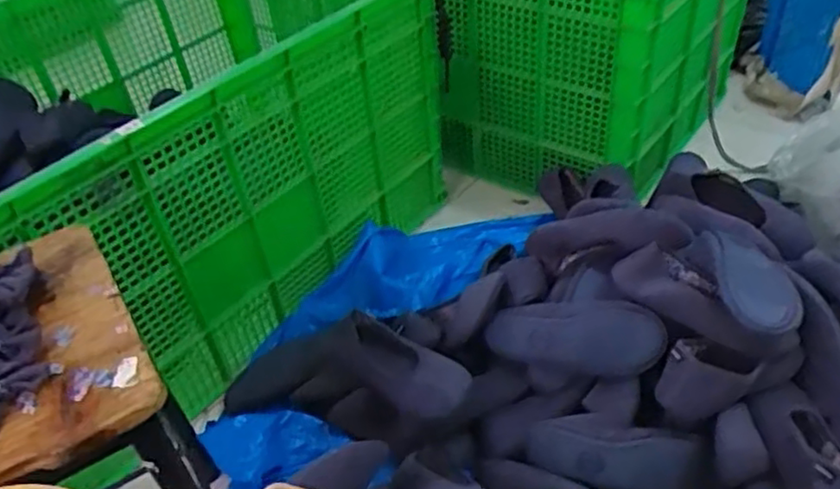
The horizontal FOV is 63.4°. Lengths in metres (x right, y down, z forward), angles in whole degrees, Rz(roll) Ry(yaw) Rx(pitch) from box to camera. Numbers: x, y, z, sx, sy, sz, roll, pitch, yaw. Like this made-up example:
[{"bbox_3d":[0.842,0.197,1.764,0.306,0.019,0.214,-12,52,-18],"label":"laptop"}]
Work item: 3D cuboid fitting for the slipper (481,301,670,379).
[{"bbox_3d":[0.234,0.140,1.033,0.251,0.103,0.049,-2,0,20],"label":"slipper"}]

